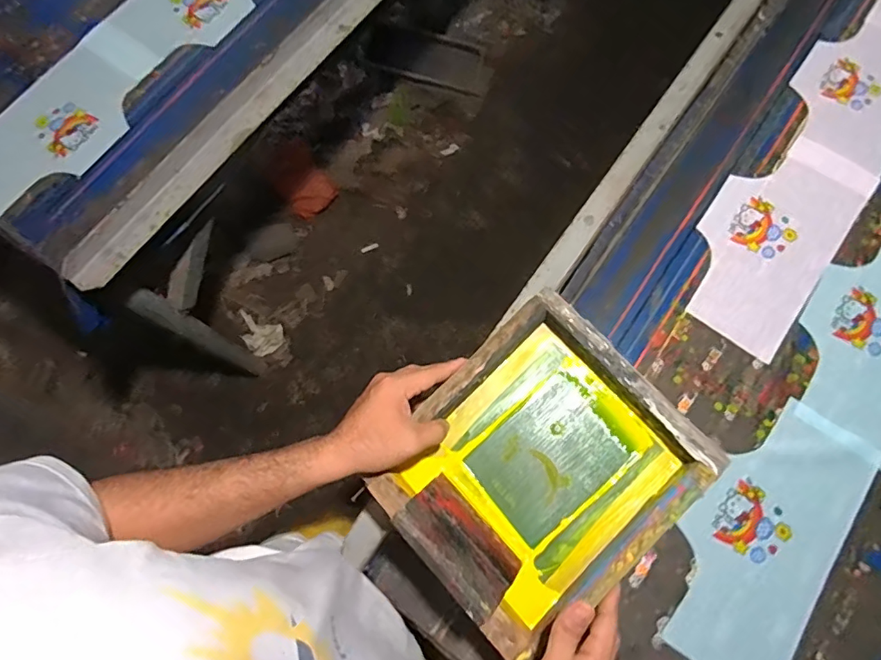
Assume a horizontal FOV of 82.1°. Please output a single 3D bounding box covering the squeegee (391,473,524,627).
[{"bbox_3d":[0.017,0.199,0.468,0.116,0.094,0.020,45,113,12],"label":"squeegee"}]

